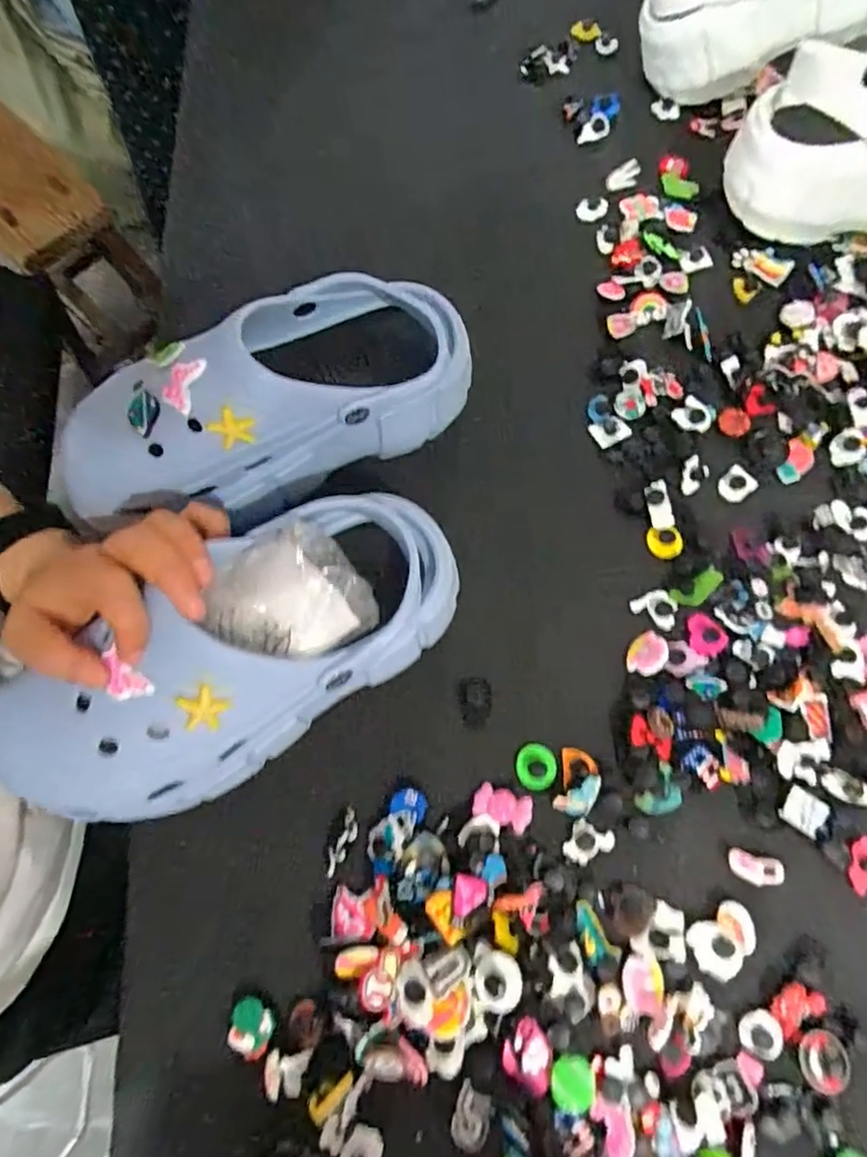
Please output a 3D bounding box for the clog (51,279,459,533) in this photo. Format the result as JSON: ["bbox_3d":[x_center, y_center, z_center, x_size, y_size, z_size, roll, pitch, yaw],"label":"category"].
[{"bbox_3d":[-0.102,-0.112,0.368,0.256,0.089,0.107,-26,76,-9],"label":"clog"}]

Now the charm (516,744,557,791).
[{"bbox_3d":[0.063,0.115,0.368,0.024,0.004,0.026,3,74,-1],"label":"charm"}]

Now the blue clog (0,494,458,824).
[{"bbox_3d":[-0.101,0.038,0.317,0.252,0.083,0.098,-33,77,-10],"label":"blue clog"}]

